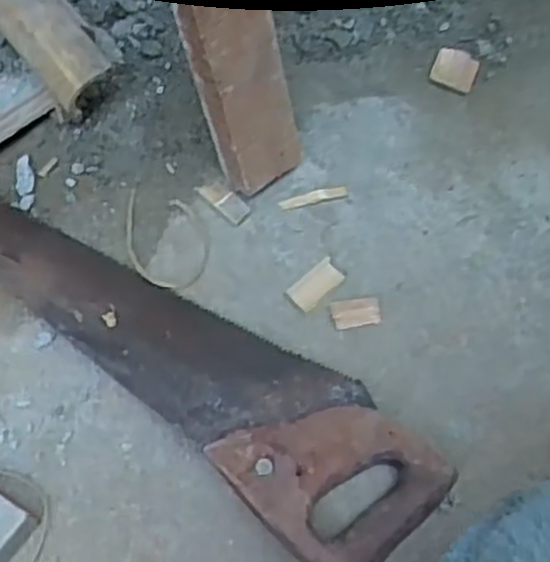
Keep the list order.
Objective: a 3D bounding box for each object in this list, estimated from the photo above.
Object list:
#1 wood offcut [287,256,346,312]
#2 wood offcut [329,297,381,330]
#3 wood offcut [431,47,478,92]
[{"bbox_3d":[0.034,0.002,0.653,0.048,0.008,0.026,-42,76,-16],"label":"wood offcut"},{"bbox_3d":[0.066,0.025,0.650,0.039,0.006,0.024,-7,69,-5],"label":"wood offcut"},{"bbox_3d":[0.174,-0.204,0.771,0.039,0.009,0.040,21,69,6],"label":"wood offcut"}]

